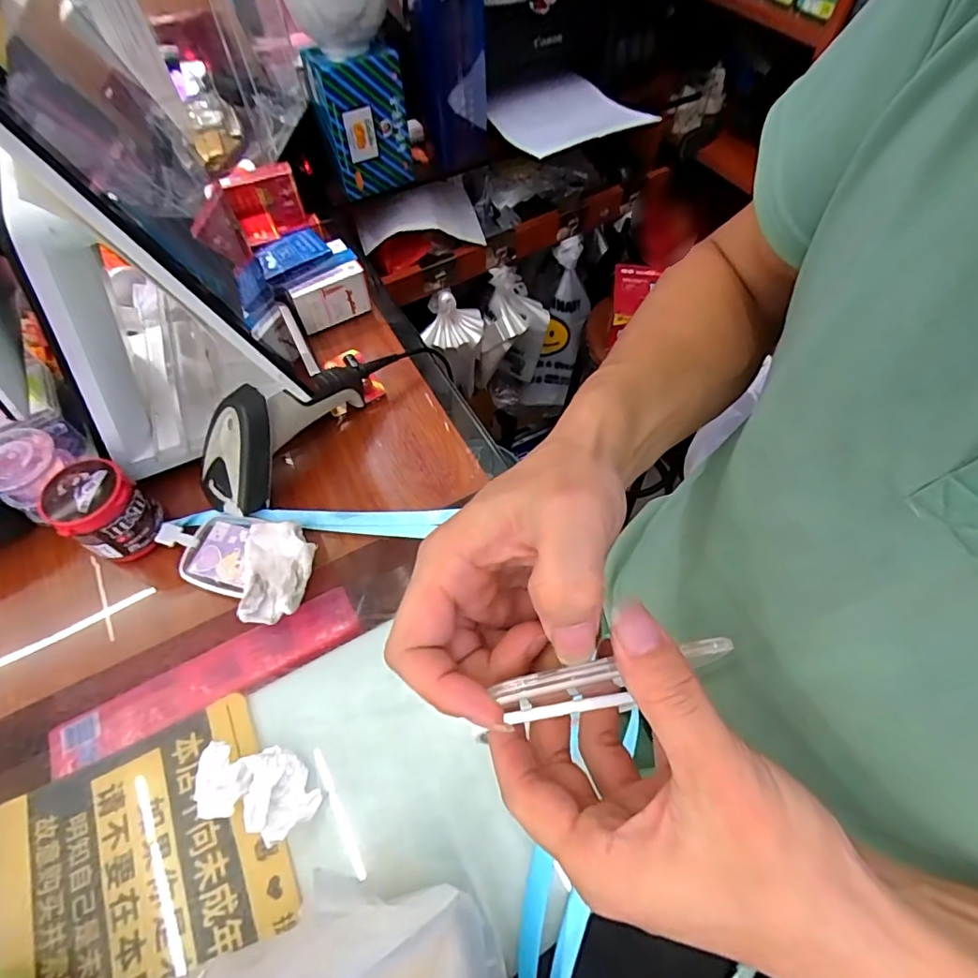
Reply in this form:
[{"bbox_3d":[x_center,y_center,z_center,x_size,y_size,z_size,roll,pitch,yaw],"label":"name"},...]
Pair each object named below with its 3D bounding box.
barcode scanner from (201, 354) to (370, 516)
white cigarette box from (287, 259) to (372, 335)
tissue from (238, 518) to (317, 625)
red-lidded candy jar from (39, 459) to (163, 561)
[{"bbox_3d":[-0.198,-0.072,0.505,0.061,0.100,0.197,26,62,16],"label":"barcode scanner"},{"bbox_3d":[-0.186,-0.226,0.627,0.087,0.067,0.018,-29,62,-16],"label":"white cigarette box"},{"bbox_3d":[-0.179,0.072,0.452,0.053,0.031,0.086,-2,58,0],"label":"tissue"},{"bbox_3d":[-0.335,0.020,0.462,0.060,0.075,0.064,0,58,1],"label":"red-lidded candy jar"}]

